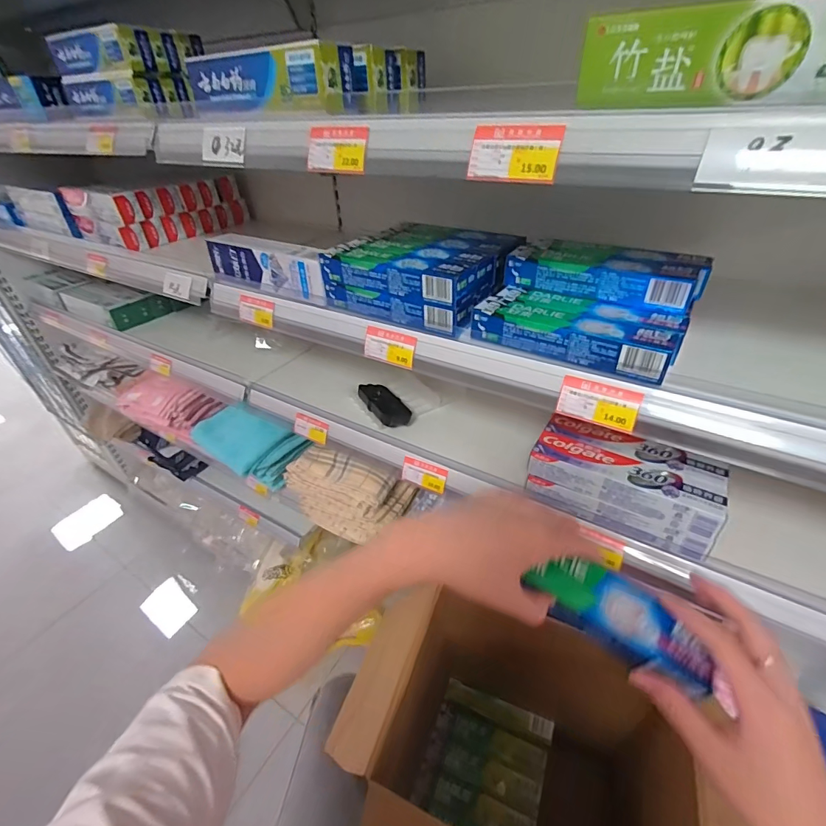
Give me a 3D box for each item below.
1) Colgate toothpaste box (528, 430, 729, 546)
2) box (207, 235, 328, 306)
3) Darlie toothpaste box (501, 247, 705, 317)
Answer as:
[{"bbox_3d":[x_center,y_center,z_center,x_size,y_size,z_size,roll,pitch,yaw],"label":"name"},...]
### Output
[{"bbox_3d":[0.234,0.075,0.476,0.192,0.039,0.048,20,43,26],"label":"Colgate toothpaste box"},{"bbox_3d":[-0.195,-0.204,0.584,0.222,0.060,0.039,21,44,27],"label":"box"},{"bbox_3d":[0.195,-0.146,0.452,0.181,0.034,0.045,19,43,26],"label":"Darlie toothpaste box"}]

